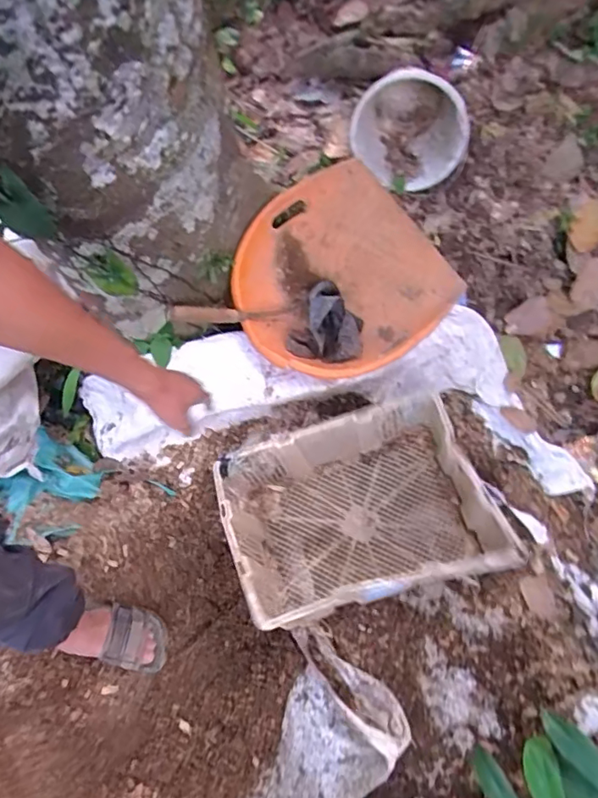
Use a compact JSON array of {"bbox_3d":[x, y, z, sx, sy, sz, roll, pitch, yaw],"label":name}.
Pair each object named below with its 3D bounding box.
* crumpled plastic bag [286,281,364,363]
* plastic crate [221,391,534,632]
[{"bbox_3d":[0.058,-0.161,1.161,0.160,0.118,0.140,12,65,9],"label":"crumpled plastic bag"},{"bbox_3d":[0.115,0.223,1.123,0.510,0.220,0.371,-13,64,-3],"label":"plastic crate"}]

